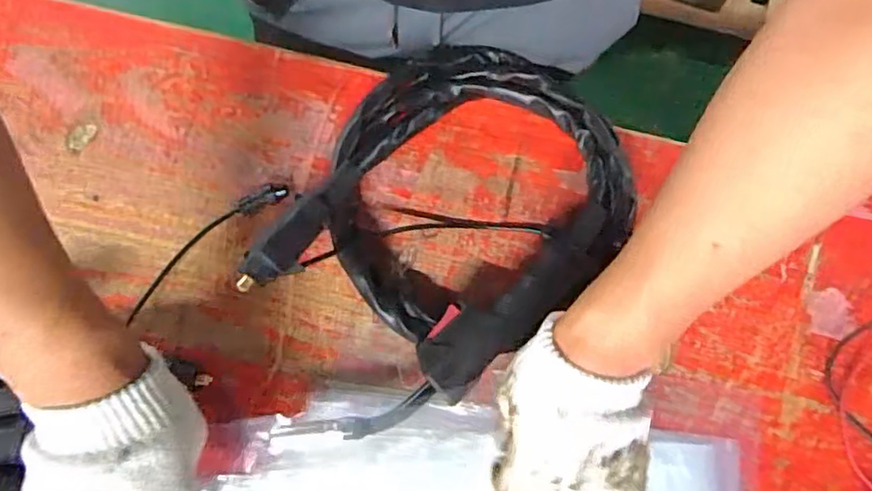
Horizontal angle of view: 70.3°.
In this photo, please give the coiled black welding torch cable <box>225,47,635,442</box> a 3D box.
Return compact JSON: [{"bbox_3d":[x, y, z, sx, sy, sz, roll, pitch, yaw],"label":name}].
[{"bbox_3d":[0.002,-0.030,0.508,0.305,0.078,0.237,-43,79,-9],"label":"coiled black welding torch cable"}]

